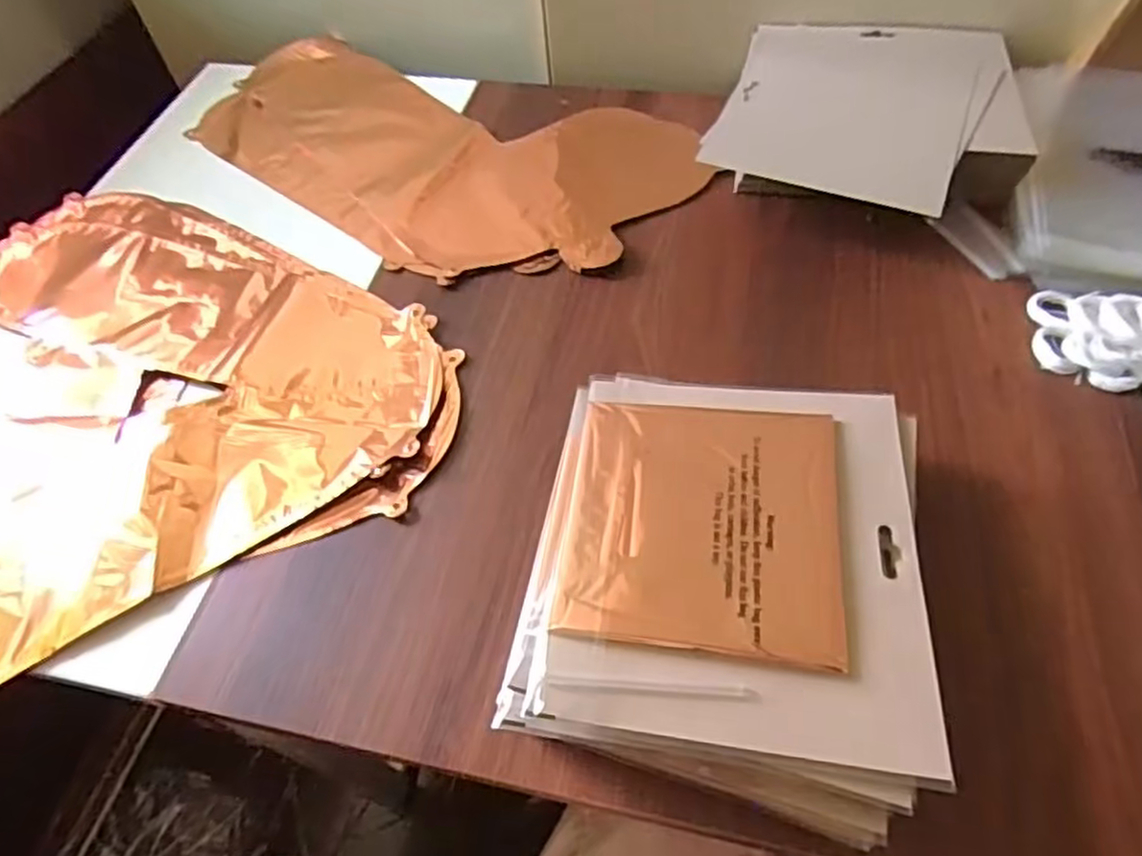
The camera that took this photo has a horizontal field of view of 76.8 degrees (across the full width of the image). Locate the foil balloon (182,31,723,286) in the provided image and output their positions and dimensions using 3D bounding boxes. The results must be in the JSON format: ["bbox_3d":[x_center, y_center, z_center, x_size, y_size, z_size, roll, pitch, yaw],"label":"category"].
[{"bbox_3d":[-0.133,-0.238,0.622,0.466,0.011,0.233,25,60,20],"label":"foil balloon"}]

